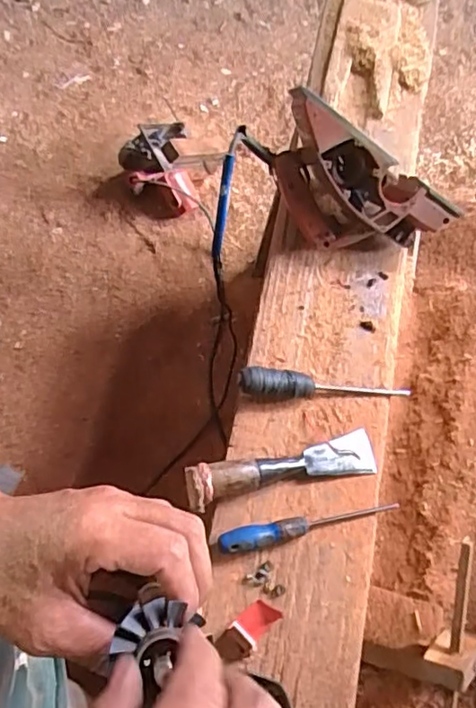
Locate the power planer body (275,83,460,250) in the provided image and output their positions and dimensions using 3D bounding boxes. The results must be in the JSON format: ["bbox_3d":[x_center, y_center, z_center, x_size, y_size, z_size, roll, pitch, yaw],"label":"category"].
[{"bbox_3d":[0.150,-0.230,0.835,0.273,0.115,0.153,32,112,-16],"label":"power planer body"}]

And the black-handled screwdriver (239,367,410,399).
[{"bbox_3d":[0.112,0.042,0.767,0.228,0.033,0.034,6,67,-19],"label":"black-handled screwdriver"}]

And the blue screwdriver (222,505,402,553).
[{"bbox_3d":[0.088,0.206,0.708,0.228,0.024,0.027,-6,68,-18],"label":"blue screwdriver"}]

